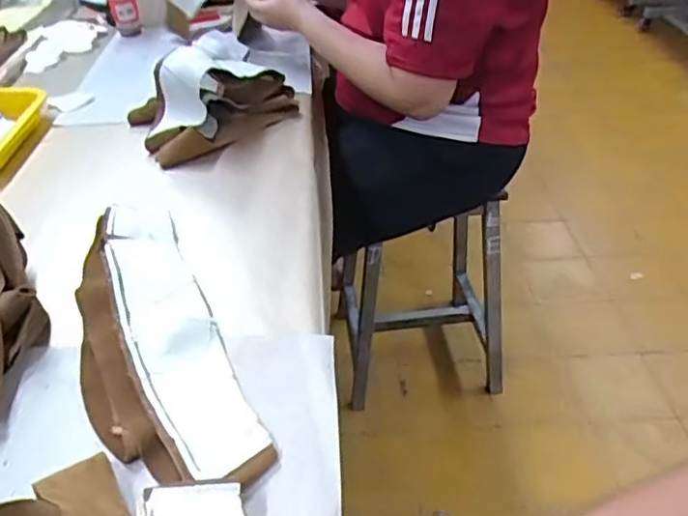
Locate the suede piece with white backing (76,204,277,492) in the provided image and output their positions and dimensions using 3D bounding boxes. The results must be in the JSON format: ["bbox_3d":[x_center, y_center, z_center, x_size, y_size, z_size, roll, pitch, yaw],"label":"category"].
[{"bbox_3d":[-0.187,0.061,0.620,0.121,0.032,0.382,-16,38,-20],"label":"suede piece with white backing"}]

